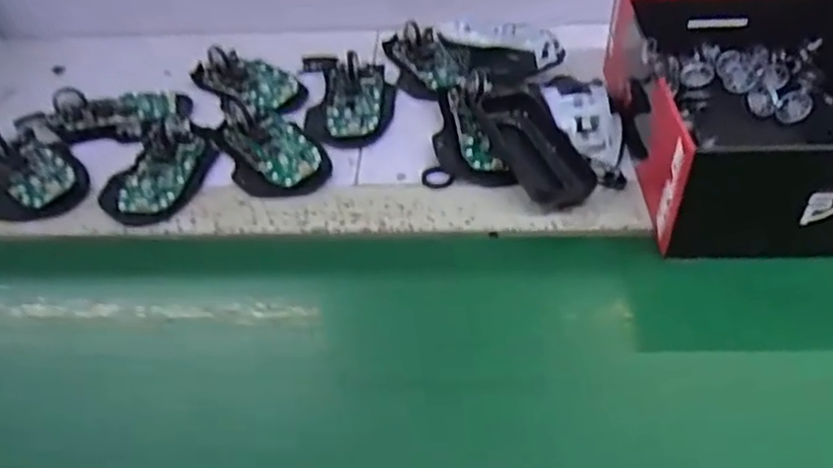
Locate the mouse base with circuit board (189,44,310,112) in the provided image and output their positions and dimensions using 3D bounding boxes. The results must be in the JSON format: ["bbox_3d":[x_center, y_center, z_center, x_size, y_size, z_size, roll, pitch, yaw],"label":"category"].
[{"bbox_3d":[-0.153,-0.147,0.626,0.104,0.019,0.055,22,52,23],"label":"mouse base with circuit board"}]

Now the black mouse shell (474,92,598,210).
[{"bbox_3d":[0.087,-0.070,0.525,0.057,0.028,0.120,-19,48,-14],"label":"black mouse shell"}]

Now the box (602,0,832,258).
[{"bbox_3d":[0.265,-0.105,0.506,0.201,0.076,0.249,-1,46,3],"label":"box"}]

